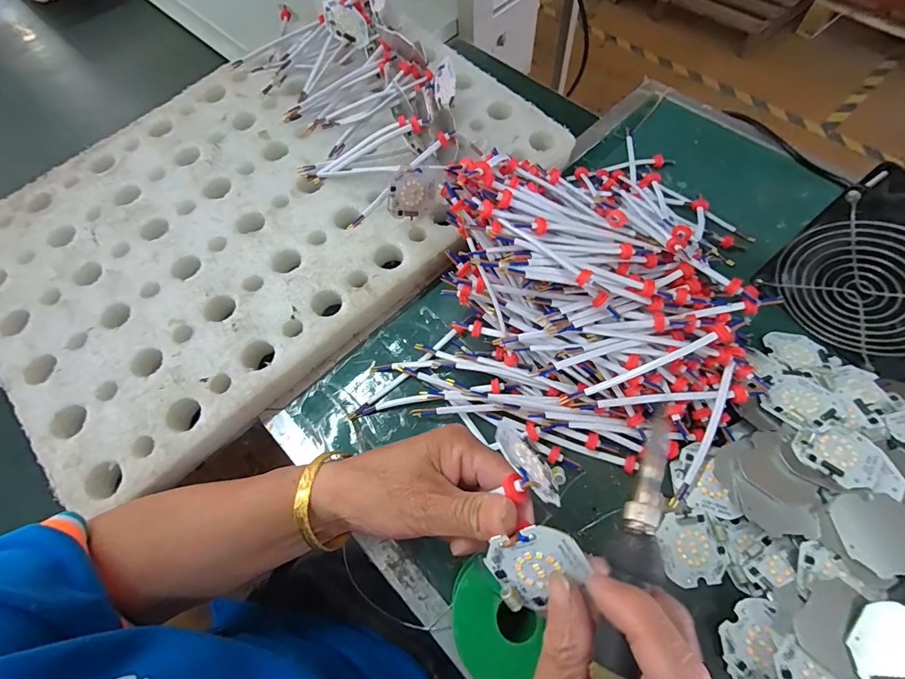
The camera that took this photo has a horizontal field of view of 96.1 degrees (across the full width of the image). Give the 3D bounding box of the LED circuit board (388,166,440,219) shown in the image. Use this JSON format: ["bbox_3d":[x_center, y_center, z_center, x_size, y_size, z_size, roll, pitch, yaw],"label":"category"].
[{"bbox_3d":[-0.035,-0.133,0.373,0.048,0.044,0.004,-9,35,-30],"label":"LED circuit board"}]

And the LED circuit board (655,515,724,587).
[{"bbox_3d":[0.165,0.147,0.284,0.039,0.009,0.045,-11,64,-2],"label":"LED circuit board"}]

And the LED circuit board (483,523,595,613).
[{"bbox_3d":[0.037,0.105,0.186,0.038,0.048,0.008,33,27,0],"label":"LED circuit board"}]

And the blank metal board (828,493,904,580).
[{"bbox_3d":[0.265,0.119,0.250,0.047,0.004,0.045,-7,55,10],"label":"blank metal board"}]

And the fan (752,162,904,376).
[{"bbox_3d":[0.322,-0.045,0.308,0.048,0.112,0.118,-31,66,-10],"label":"fan"}]

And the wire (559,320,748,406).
[{"bbox_3d":[0.143,0.018,0.297,0.136,0.009,0.013,-27,64,13],"label":"wire"}]

